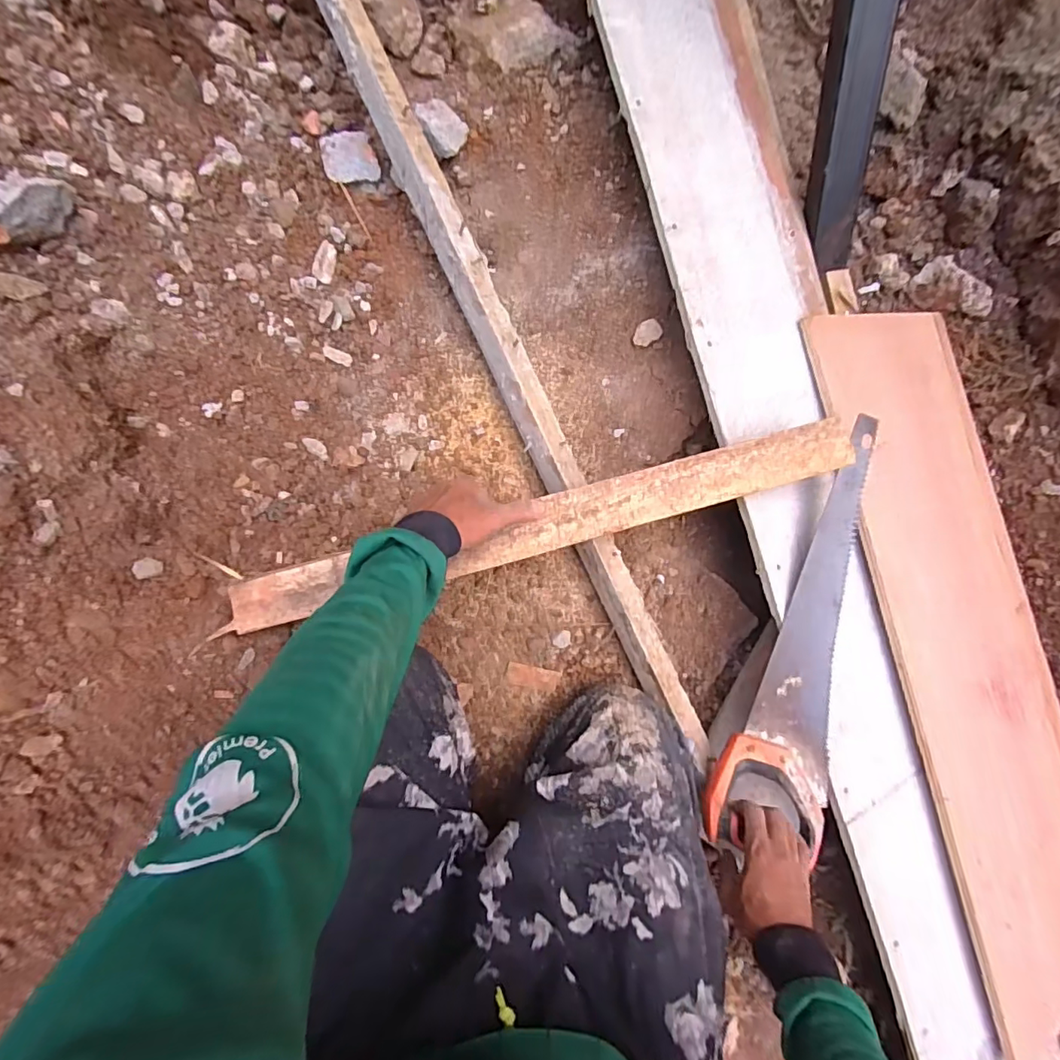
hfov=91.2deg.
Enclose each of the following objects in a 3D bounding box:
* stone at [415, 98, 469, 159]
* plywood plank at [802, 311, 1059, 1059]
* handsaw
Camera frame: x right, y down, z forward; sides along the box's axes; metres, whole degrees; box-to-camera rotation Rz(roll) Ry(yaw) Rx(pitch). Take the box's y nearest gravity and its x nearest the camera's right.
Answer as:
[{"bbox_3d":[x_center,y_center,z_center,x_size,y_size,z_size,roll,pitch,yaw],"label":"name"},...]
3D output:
[{"bbox_3d":[-0.107,-0.505,0.653,0.056,0.054,0.072,-19,90,3],"label":"stone"},{"bbox_3d":[0.606,0.160,0.696,0.328,0.028,0.934,-14,87,-27],"label":"plywood plank"},{"bbox_3d":[0.324,0.118,0.597,0.125,0.022,0.494,16,88,2],"label":"handsaw"}]

